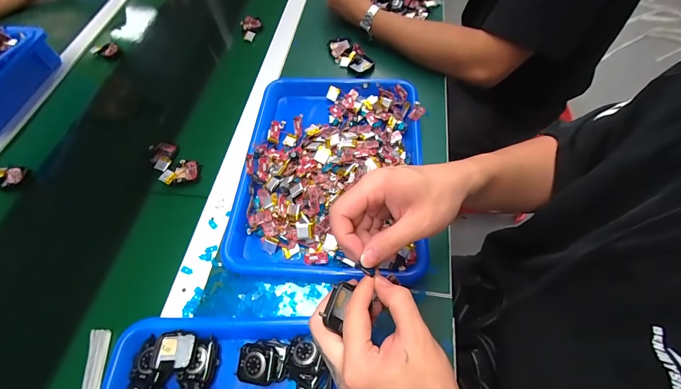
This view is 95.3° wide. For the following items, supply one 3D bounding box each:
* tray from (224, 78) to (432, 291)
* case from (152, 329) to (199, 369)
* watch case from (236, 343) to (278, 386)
[{"bbox_3d":[-0.011,-0.044,0.445,0.247,0.046,0.325,3,61,5],"label":"tray"},{"bbox_3d":[-0.178,0.164,0.330,0.043,0.005,0.035,-1,61,3],"label":"case"},{"bbox_3d":[-0.087,0.178,0.327,0.042,0.018,0.037,6,61,6],"label":"watch case"}]

